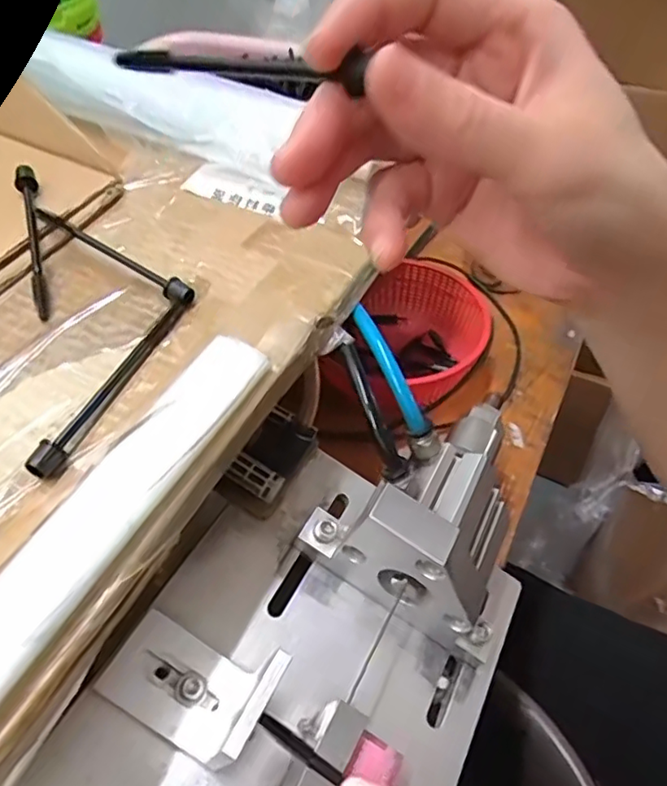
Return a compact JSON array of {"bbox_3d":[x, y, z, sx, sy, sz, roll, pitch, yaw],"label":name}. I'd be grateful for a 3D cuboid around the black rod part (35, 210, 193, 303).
[{"bbox_3d":[-0.109,-0.068,0.294,0.100,0.013,0.008,29,56,20],"label":"black rod part"}]

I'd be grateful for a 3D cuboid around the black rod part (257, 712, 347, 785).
[{"bbox_3d":[-0.013,0.135,0.225,0.037,0.004,0.005,35,57,7],"label":"black rod part"}]

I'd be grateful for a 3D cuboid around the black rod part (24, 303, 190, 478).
[{"bbox_3d":[-0.090,-0.007,0.246,0.009,0.011,0.102,17,52,11],"label":"black rod part"}]

